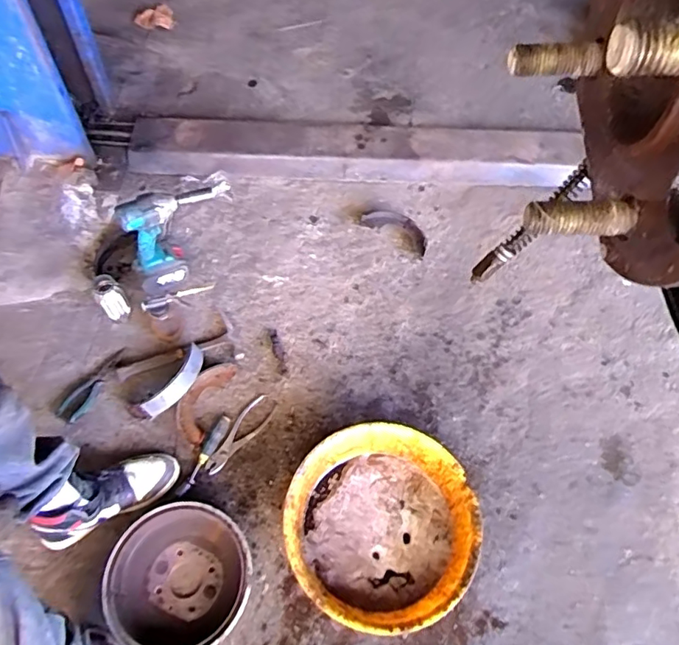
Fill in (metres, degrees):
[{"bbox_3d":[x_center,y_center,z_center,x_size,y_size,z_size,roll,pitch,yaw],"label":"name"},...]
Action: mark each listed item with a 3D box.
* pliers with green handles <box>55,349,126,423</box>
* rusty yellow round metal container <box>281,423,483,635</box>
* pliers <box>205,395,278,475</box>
[{"bbox_3d":[-0.546,0.135,1.187,0.061,0.013,0.190,23,59,12],"label":"pliers with green handles"},{"bbox_3d":[0.075,0.385,1.014,0.342,0.124,0.342,1,57,-2],"label":"rusty yellow round metal container"},{"bbox_3d":[-0.213,0.239,1.142,0.057,0.010,0.196,33,61,17],"label":"pliers"}]

